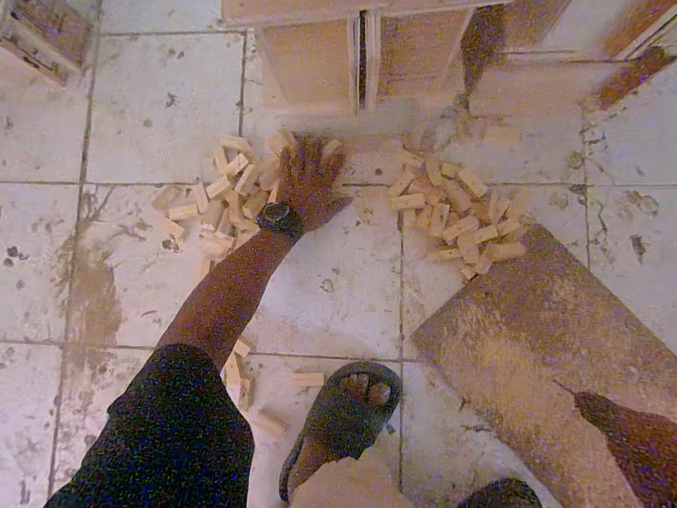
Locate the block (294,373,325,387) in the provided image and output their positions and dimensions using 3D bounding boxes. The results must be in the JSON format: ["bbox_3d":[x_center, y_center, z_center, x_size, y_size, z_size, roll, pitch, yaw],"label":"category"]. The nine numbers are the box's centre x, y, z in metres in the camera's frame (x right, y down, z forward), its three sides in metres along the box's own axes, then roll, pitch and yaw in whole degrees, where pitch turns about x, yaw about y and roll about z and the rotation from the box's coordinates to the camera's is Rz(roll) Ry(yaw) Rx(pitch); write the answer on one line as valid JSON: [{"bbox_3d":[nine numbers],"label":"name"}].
[{"bbox_3d":[-0.050,0.217,0.509,0.053,0.006,0.022,-3,84,4],"label":"block"}]

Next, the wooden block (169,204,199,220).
[{"bbox_3d":[-0.279,-0.076,0.533,0.059,0.010,0.021,-8,84,3],"label":"wooden block"}]

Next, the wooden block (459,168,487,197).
[{"bbox_3d":[0.216,-0.116,0.478,0.022,0.010,0.053,-34,83,0],"label":"wooden block"}]

